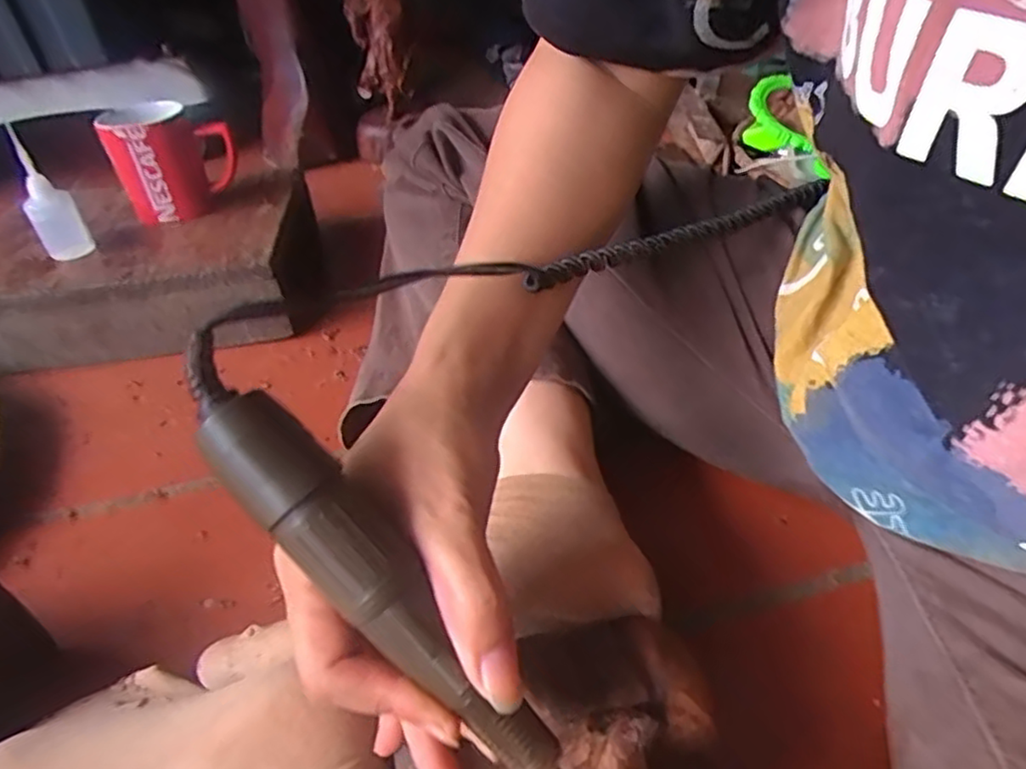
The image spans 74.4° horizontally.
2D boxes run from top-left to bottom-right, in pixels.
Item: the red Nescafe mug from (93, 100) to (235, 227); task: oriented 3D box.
[{"bbox_3d":[-0.310,-0.207,0.624,0.097,0.094,0.074,-20,41,-18],"label":"red Nescafe mug"}]

